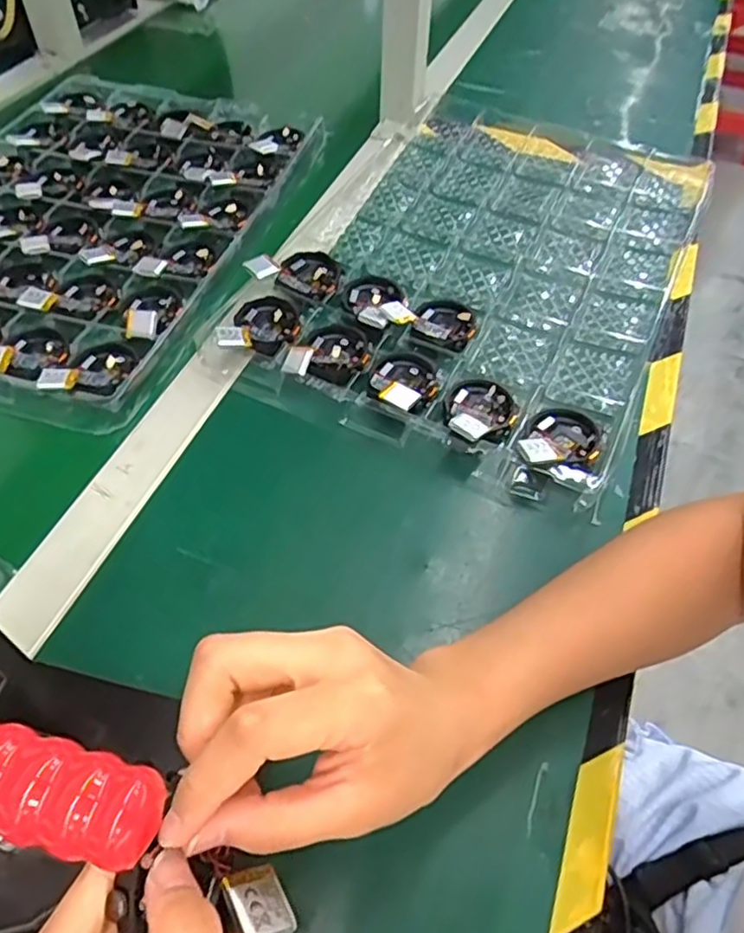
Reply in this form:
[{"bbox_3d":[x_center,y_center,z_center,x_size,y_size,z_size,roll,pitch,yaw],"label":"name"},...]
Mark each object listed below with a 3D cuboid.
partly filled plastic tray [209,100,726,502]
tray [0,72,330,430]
[{"bbox_3d":[0.100,-0.191,0.563,0.300,0.024,0.453,21,55,15],"label":"partly filled plastic tray"},{"bbox_3d":[-0.256,-0.231,0.591,0.313,0.021,0.432,13,54,9],"label":"tray"}]

